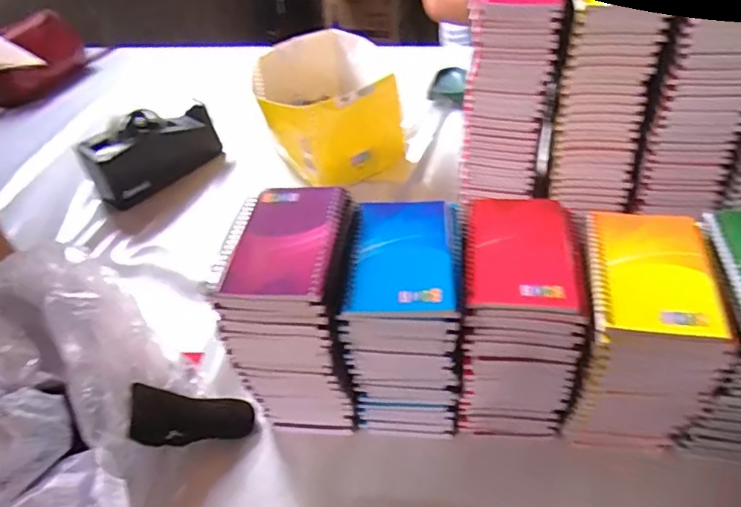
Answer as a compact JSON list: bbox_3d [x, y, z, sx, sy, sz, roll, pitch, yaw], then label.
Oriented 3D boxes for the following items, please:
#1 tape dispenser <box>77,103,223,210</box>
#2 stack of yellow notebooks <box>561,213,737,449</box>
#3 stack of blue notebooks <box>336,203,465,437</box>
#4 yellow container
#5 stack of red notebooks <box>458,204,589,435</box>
[{"bbox_3d":[-0.337,-0.164,0.879,0.070,0.110,0.197,32,55,34],"label":"tape dispenser"},{"bbox_3d":[0.227,0.074,0.501,0.098,0.176,0.134,1,44,8],"label":"stack of yellow notebooks"},{"bbox_3d":[0.036,0.062,0.523,0.094,0.184,0.126,1,44,9],"label":"stack of blue notebooks"},{"bbox_3d":[-0.067,-0.222,0.888,0.198,0.143,0.233,-14,44,-8],"label":"yellow container"},{"bbox_3d":[0.134,0.056,0.525,0.093,0.167,0.144,2,44,10],"label":"stack of red notebooks"}]

